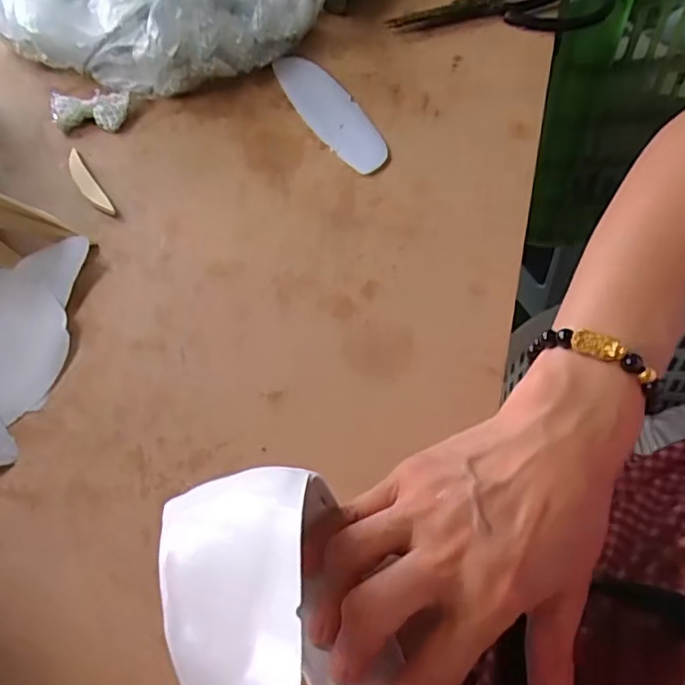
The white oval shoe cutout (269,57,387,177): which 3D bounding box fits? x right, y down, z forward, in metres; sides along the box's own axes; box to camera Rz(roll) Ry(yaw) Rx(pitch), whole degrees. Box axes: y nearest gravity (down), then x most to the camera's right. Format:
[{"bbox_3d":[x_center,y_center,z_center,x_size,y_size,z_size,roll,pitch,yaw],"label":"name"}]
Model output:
[{"bbox_3d":[-0.011,-0.171,0.442,0.038,0.010,0.139,-24,58,-12],"label":"white oval shoe cutout"}]

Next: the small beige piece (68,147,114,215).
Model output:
[{"bbox_3d":[-0.173,-0.108,0.406,0.013,0.006,0.071,-31,60,-16],"label":"small beige piece"}]

